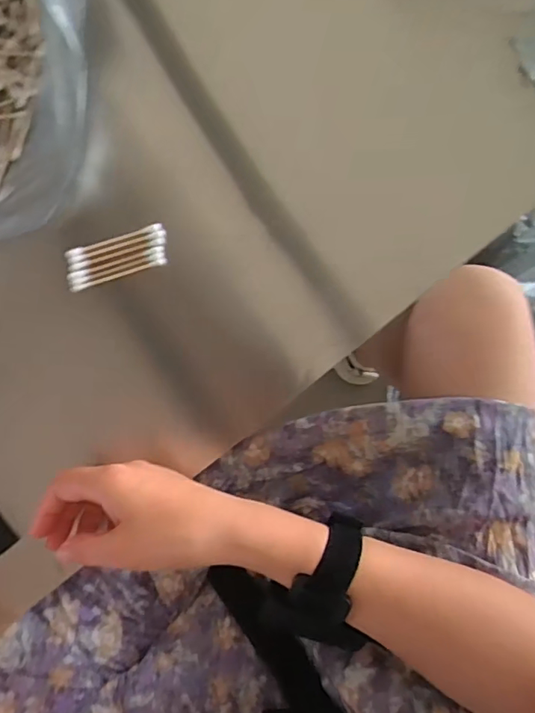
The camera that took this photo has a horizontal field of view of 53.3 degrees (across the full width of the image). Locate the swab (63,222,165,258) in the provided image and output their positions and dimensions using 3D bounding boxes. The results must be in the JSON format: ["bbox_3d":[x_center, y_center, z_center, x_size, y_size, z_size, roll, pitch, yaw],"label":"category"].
[{"bbox_3d":[-0.118,-0.090,0.412,0.076,0.005,0.006,-17,89,-3],"label":"swab"}]

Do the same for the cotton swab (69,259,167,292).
[{"bbox_3d":[-0.114,-0.063,0.411,0.075,0.005,0.005,-18,89,-3],"label":"cotton swab"}]

